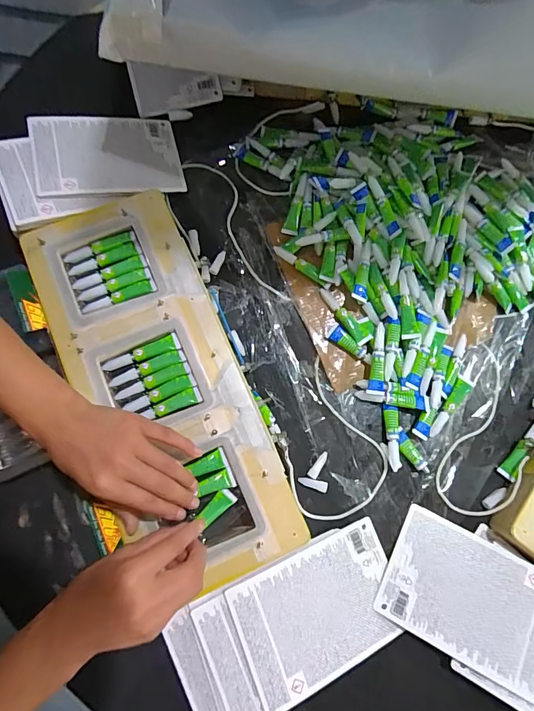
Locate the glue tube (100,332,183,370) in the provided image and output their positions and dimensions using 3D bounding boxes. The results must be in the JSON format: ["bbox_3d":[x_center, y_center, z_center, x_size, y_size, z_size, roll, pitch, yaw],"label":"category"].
[{"bbox_3d":[-0.135,-0.001,0.415,0.082,0.006,0.017,-21,79,-9],"label":"glue tube"}]

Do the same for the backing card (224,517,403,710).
[{"bbox_3d":[0.054,0.254,0.387,0.165,0.005,0.112,-18,78,-18],"label":"backing card"}]

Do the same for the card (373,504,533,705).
[{"bbox_3d":[0.210,0.250,0.397,0.170,0.008,0.115,25,72,14],"label":"card"}]

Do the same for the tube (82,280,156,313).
[{"bbox_3d":[-0.164,-0.064,0.429,0.081,0.007,0.015,-21,79,-9],"label":"tube"}]

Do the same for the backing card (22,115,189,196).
[{"bbox_3d":[-0.193,-0.244,0.473,0.168,0.009,0.115,-9,74,-19],"label":"backing card"}]

